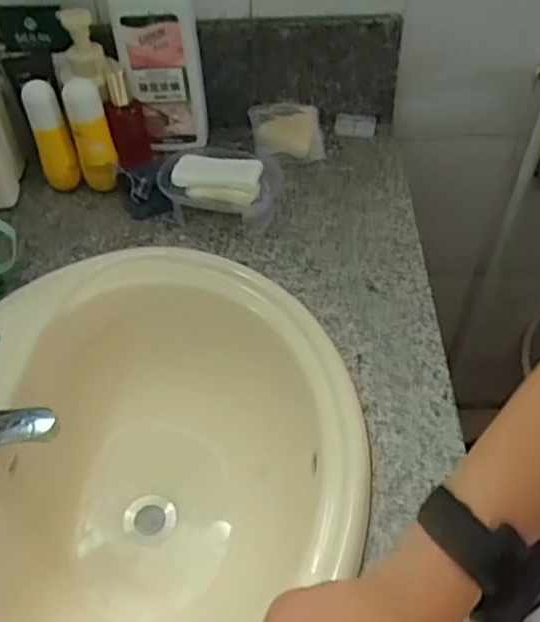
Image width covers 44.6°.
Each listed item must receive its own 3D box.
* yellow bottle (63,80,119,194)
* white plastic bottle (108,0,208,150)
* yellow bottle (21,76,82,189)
[{"bbox_3d":[-0.222,-0.212,0.835,0.051,0.152,0.039,-12,49,-13],"label":"yellow bottle"},{"bbox_3d":[-0.142,-0.341,0.849,0.110,0.273,0.065,-8,49,-9],"label":"white plastic bottle"},{"bbox_3d":[-0.278,-0.218,0.848,0.045,0.148,0.036,-20,52,-19],"label":"yellow bottle"}]

